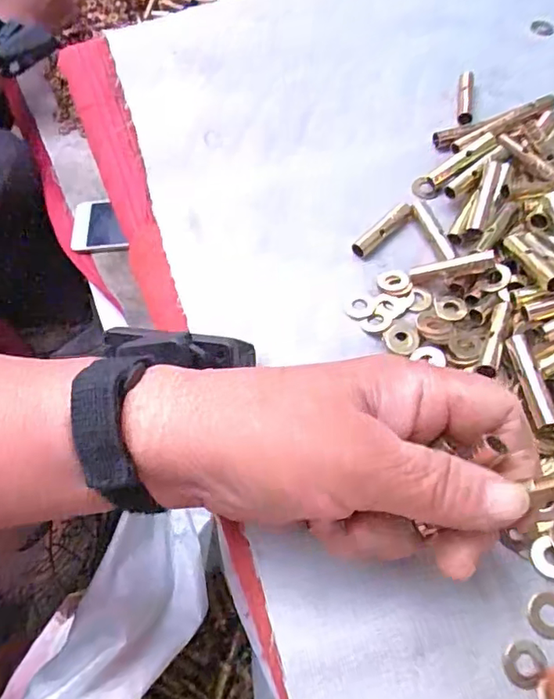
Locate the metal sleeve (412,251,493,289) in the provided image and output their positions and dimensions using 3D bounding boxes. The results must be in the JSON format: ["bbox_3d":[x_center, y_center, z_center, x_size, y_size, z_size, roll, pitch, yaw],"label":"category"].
[{"bbox_3d":[0.093,-0.042,0.294,0.043,0.010,0.009,-12,55,26],"label":"metal sleeve"}]

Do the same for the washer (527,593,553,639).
[{"bbox_3d":[0.109,0.106,0.220,0.017,0.004,0.016,-2,60,3],"label":"washer"}]

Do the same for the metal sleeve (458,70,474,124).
[{"bbox_3d":[0.126,-0.166,0.370,0.010,0.010,0.053,8,61,8],"label":"metal sleeve"}]

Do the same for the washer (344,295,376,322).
[{"bbox_3d":[0.044,-0.023,0.293,0.014,0.004,0.016,23,64,16],"label":"washer"}]

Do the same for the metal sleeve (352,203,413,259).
[{"bbox_3d":[0.061,-0.068,0.315,0.044,0.012,0.009,-40,65,-18],"label":"metal sleeve"}]

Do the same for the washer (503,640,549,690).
[{"bbox_3d":[0.096,0.121,0.212,0.017,0.004,0.016,-12,60,-3],"label":"washer"}]

